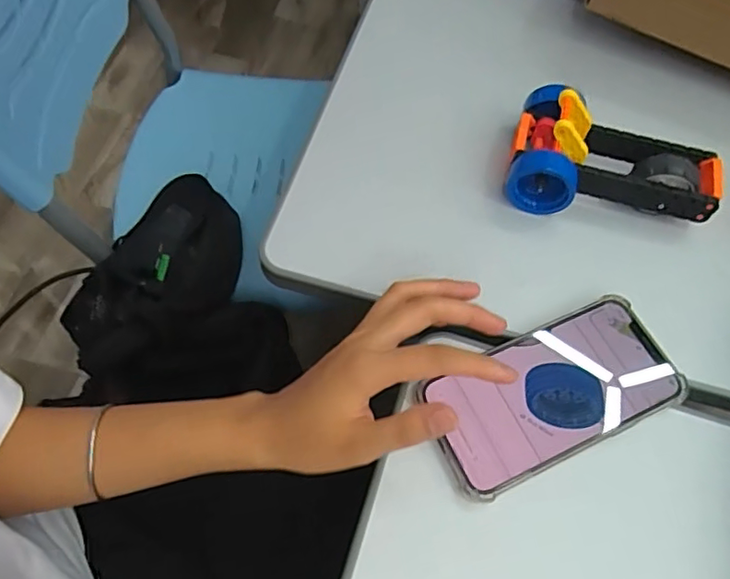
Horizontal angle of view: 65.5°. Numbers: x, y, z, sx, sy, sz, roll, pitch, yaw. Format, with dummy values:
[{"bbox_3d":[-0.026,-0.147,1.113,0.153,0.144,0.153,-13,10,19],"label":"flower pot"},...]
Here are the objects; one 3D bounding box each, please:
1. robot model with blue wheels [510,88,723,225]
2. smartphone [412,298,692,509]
[{"bbox_3d":[0.191,-0.097,0.428,0.157,0.059,0.089,18,62,4],"label":"robot model with blue wheels"},{"bbox_3d":[0.122,0.065,0.361,0.163,0.016,0.081,-25,61,-15],"label":"smartphone"}]

